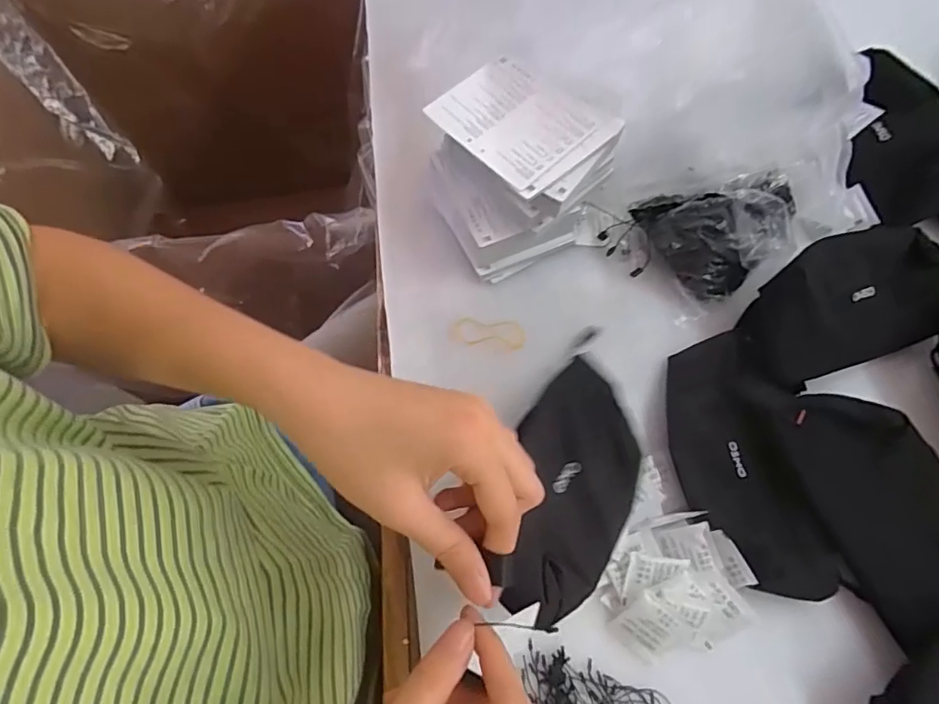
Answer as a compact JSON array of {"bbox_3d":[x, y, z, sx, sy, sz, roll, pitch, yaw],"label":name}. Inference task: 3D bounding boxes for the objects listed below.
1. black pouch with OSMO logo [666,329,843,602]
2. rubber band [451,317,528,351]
[{"bbox_3d":[0.192,0.078,0.392,0.098,0.029,0.185,-12,69,-6],"label":"black pouch with OSMO logo"},{"bbox_3d":[0.015,-0.015,0.445,0.060,0.004,0.023,7,78,9],"label":"rubber band"}]

